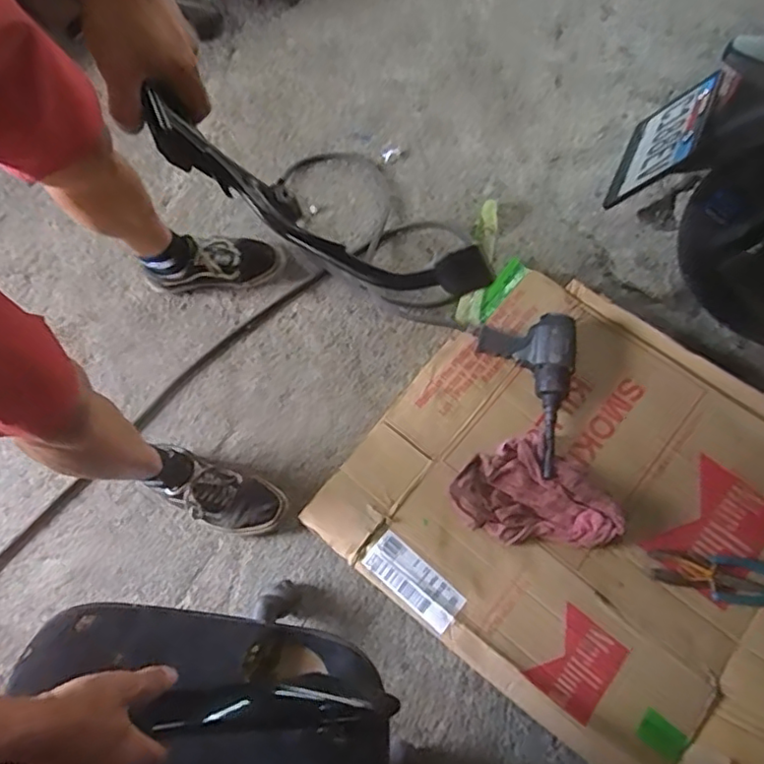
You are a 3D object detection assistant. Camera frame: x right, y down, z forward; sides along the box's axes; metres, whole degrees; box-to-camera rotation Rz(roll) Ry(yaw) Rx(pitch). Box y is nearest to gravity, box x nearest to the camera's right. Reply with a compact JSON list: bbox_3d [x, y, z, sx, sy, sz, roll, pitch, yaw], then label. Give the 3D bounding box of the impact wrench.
[{"bbox_3d":[0.264,0.012,1.146,0.178,0.076,0.314,10,69,4],"label":"impact wrench"}]

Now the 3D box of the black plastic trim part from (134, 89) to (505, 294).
[{"bbox_3d":[-0.048,-0.154,0.558,0.308,0.148,0.069,27,71,3],"label":"black plastic trim part"}]

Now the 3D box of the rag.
[{"bbox_3d":[0.276,0.212,1.073,0.264,0.035,0.217,41,76,15],"label":"rag"}]

